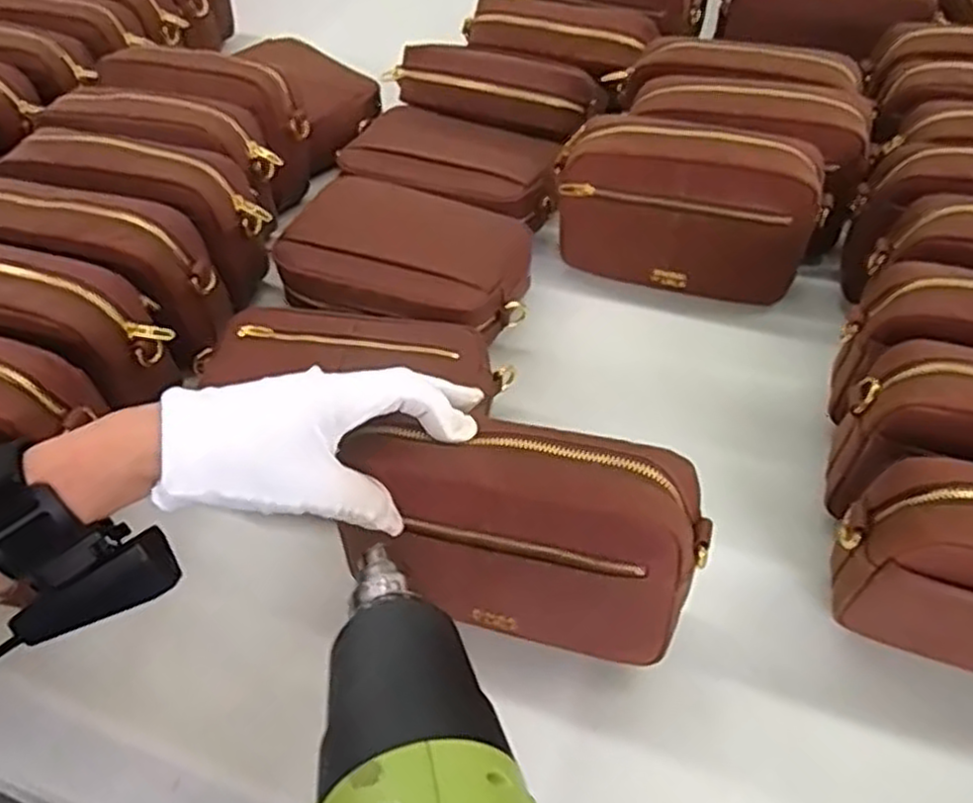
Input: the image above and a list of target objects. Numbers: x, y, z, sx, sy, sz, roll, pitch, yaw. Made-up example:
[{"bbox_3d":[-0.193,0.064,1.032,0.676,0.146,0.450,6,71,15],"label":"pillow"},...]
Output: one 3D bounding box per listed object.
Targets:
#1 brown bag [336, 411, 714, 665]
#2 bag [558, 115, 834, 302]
[{"bbox_3d":[0.019,0.068,0.396,0.176,0.112,0.068,9,51,10],"label":"brown bag"},{"bbox_3d":[0.157,-0.157,0.598,0.198,0.119,0.068,14,52,14],"label":"bag"}]

